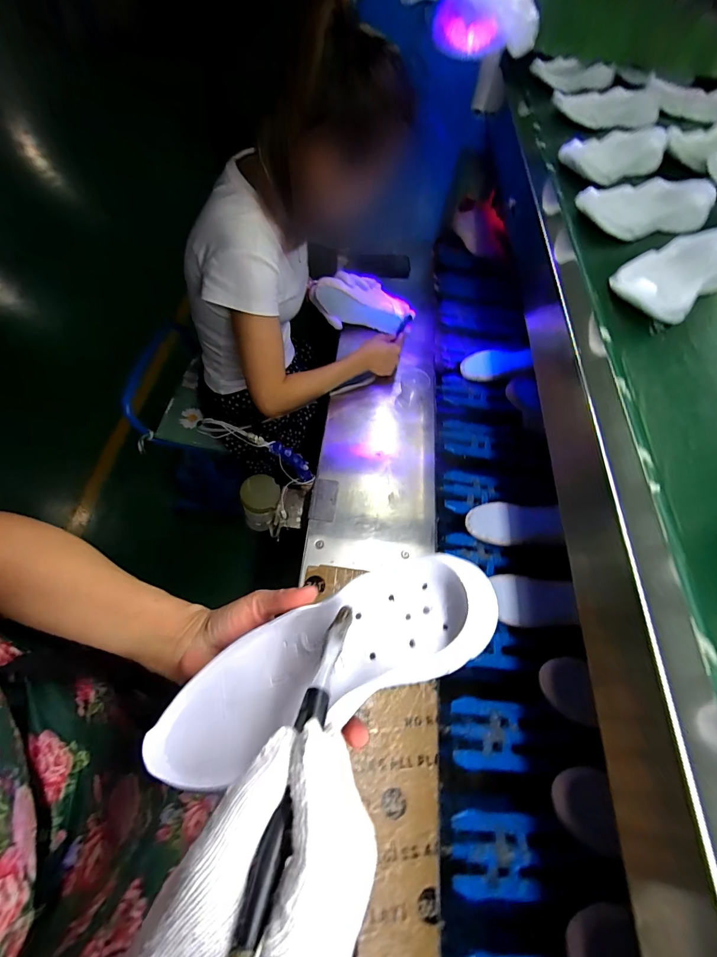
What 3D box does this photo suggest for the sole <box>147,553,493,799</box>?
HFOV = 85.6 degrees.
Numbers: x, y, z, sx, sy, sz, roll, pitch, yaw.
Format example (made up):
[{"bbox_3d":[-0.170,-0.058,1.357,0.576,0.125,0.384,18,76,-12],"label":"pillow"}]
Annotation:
[{"bbox_3d":[-0.016,0.117,0.258,0.221,0.038,0.075,-26,66,1],"label":"sole"}]

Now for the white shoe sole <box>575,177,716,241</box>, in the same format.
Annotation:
[{"bbox_3d":[0.414,-0.391,0.553,0.215,0.034,0.104,-20,65,-12],"label":"white shoe sole"}]

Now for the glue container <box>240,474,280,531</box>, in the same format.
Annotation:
[{"bbox_3d":[-0.182,0.048,0.748,0.066,0.100,0.073,3,63,-1],"label":"glue container"}]

